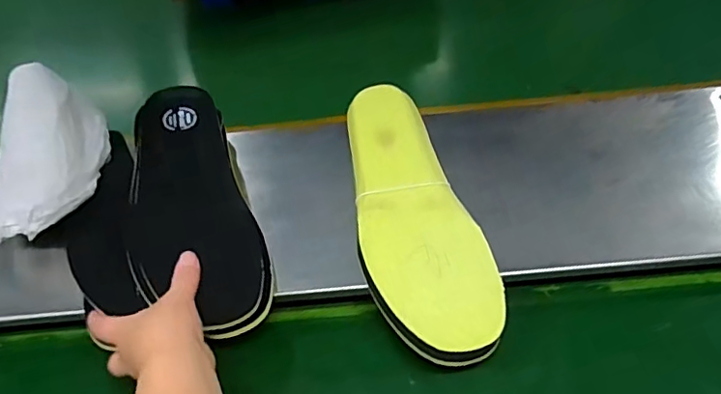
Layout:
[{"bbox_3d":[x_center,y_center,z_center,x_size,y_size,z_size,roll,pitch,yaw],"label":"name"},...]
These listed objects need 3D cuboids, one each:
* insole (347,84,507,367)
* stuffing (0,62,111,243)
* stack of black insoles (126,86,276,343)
[{"bbox_3d":[0.044,0.008,0.508,0.102,0.016,0.299,-14,53,-4],"label":"insole"},{"bbox_3d":[-0.323,-0.051,0.553,0.095,0.078,0.197,-12,44,-4],"label":"stuffing"},{"bbox_3d":[-0.167,0.001,0.515,0.108,0.034,0.292,-21,55,-12],"label":"stack of black insoles"}]

